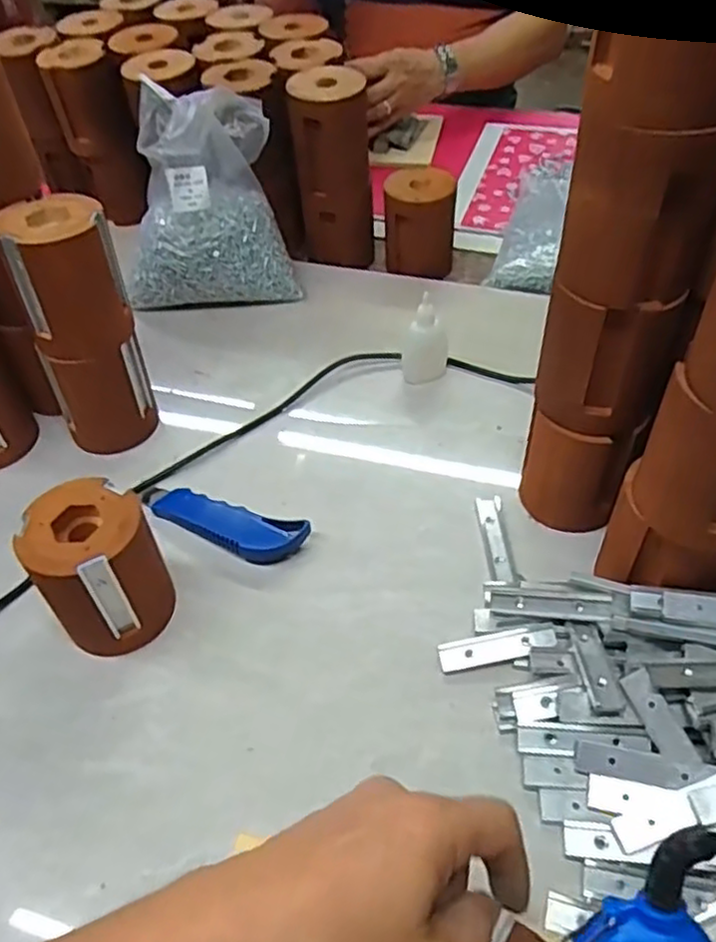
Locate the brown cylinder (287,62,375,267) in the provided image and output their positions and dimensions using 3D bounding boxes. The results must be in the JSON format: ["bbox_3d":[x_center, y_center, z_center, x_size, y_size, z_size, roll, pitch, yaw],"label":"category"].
[{"bbox_3d":[-0.026,-0.319,0.763,0.078,0.193,0.067,-7,49,-1],"label":"brown cylinder"}]

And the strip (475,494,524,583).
[{"bbox_3d":[0.106,0.053,0.548,0.022,0.004,0.084,-5,49,1],"label":"strip"}]

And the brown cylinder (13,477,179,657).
[{"bbox_3d":[-0.175,0.066,0.486,0.083,0.102,0.080,-26,52,-18],"label":"brown cylinder"}]

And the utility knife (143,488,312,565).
[{"bbox_3d":[-0.111,0.041,0.560,0.148,0.019,0.040,14,52,17],"label":"utility knife"}]

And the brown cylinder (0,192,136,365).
[{"bbox_3d":[-0.227,-0.152,0.552,0.081,0.103,0.076,-23,51,-14],"label":"brown cylinder"}]

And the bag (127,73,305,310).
[{"bbox_3d":[-0.157,-0.286,0.744,0.167,0.176,0.136,-3,48,2],"label":"bag"}]

